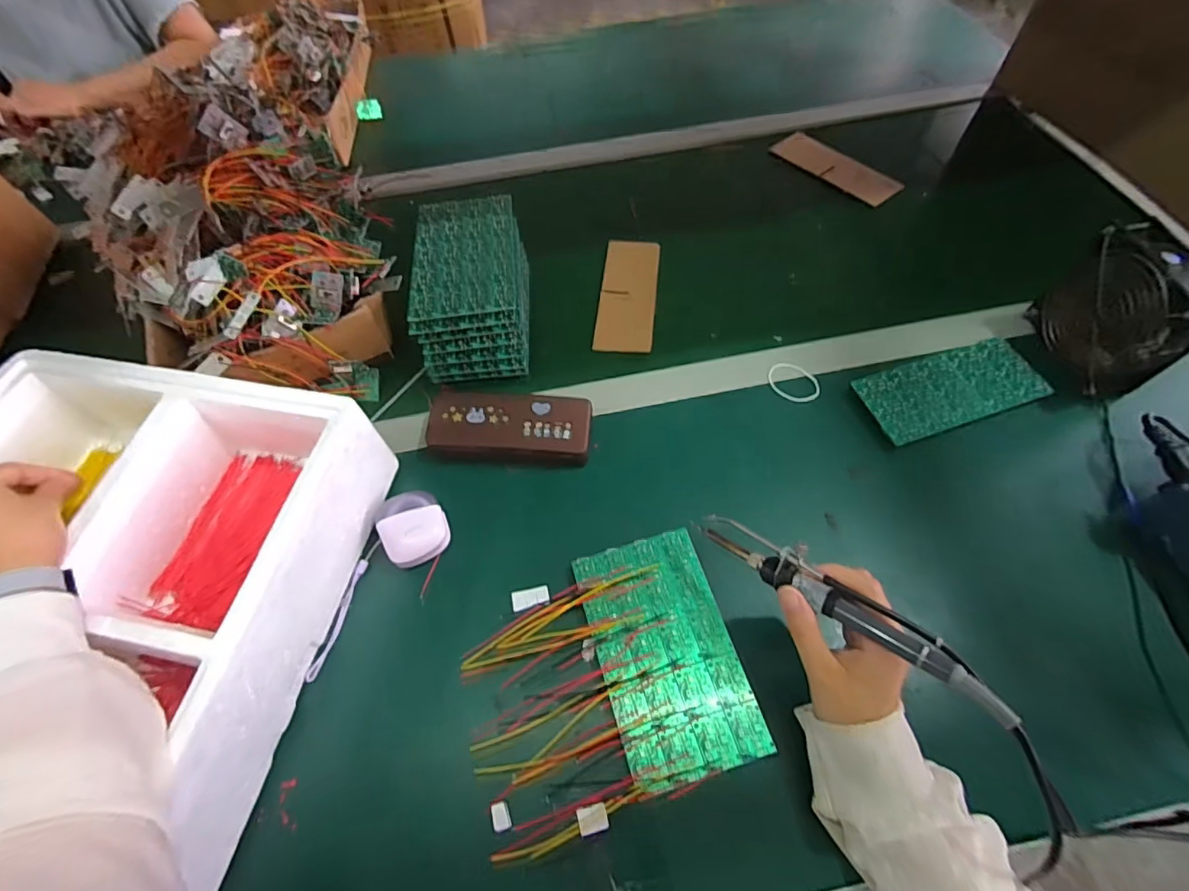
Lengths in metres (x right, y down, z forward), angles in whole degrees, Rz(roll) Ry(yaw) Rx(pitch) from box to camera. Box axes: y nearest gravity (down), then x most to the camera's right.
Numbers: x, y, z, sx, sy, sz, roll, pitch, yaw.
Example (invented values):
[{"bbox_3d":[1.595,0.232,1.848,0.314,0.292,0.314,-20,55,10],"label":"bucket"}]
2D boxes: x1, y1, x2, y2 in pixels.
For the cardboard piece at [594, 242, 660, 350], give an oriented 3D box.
[{"bbox_3d":[0.042,-0.185,0.632,0.068,0.006,0.181,4,61,5],"label":"cardboard piece"}]

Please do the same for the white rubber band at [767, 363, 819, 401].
[{"bbox_3d":[0.208,-0.067,0.542,0.042,0.004,0.055,-35,64,-17],"label":"white rubber band"}]

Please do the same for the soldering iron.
[{"bbox_3d":[0.149,0.094,0.328,0.026,0.027,0.202,-42,46,-20],"label":"soldering iron"}]

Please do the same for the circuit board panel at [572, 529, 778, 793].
[{"bbox_3d":[0.055,0.157,0.406,0.102,0.005,0.172,-15,60,-6],"label":"circuit board panel"}]

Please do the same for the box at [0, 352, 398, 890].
[{"bbox_3d":[-0.385,0.130,0.392,0.332,0.106,0.391,8,60,8],"label":"box"}]

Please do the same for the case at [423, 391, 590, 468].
[{"bbox_3d":[-0.081,-0.017,0.504,0.155,0.028,0.071,4,60,5],"label":"case"}]

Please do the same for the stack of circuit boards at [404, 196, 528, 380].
[{"bbox_3d":[-0.131,-0.173,0.571,0.106,0.091,0.182,-4,59,0],"label":"stack of circuit boards"}]

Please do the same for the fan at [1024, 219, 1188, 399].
[{"bbox_3d":[0.493,-0.123,0.492,0.043,0.131,0.119,-11,60,-4],"label":"fan"}]

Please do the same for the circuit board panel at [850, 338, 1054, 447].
[{"bbox_3d":[0.353,-0.056,0.516,0.171,0.005,0.079,-18,60,-3],"label":"circuit board panel"}]

